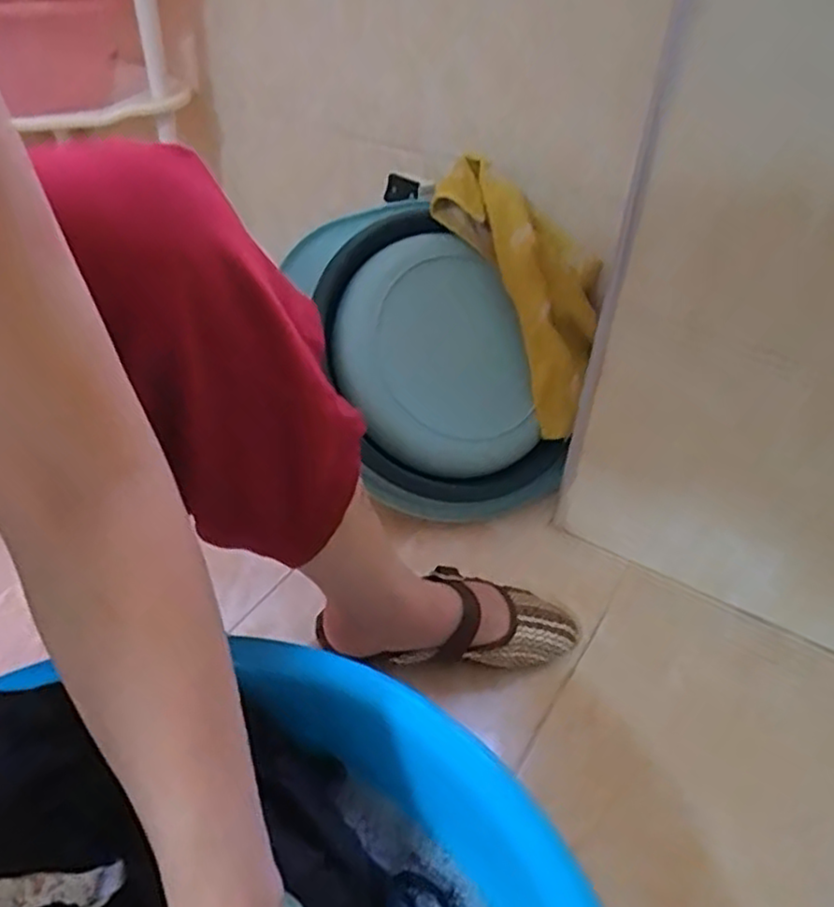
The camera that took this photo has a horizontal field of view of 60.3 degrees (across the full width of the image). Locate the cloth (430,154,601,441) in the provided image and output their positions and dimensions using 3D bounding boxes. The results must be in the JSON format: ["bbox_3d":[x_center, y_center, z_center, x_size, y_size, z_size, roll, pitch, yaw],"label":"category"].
[{"bbox_3d":[0.152,-0.203,0.852,0.164,0.072,0.339,-25,91,-28],"label":"cloth"}]

